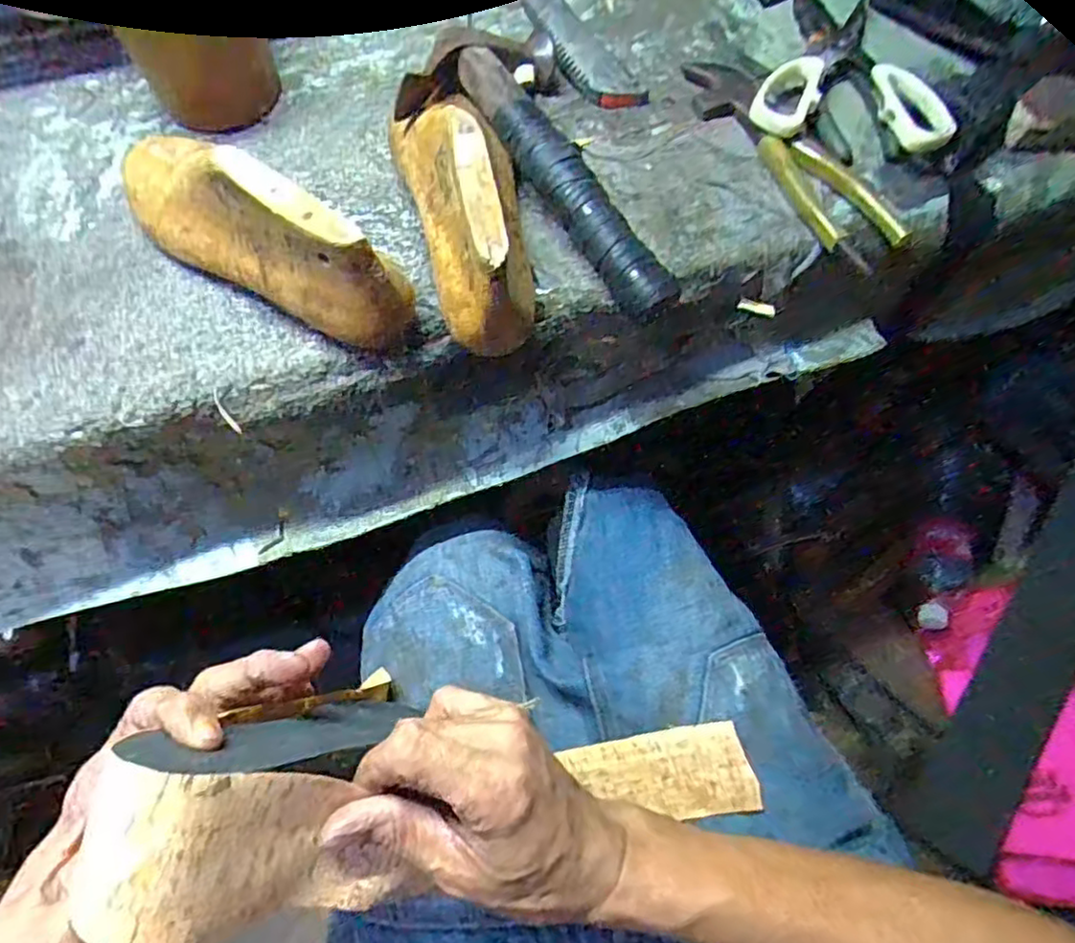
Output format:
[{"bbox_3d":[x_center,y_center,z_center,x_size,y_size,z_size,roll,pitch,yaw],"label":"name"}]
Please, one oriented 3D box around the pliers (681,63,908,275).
[{"bbox_3d":[0.171,-0.226,0.458,0.056,0.016,0.209,-28,71,-11],"label":"pliers"}]

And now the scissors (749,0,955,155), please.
[{"bbox_3d":[0.226,-0.285,0.475,0.129,0.026,0.151,14,69,5],"label":"scissors"}]

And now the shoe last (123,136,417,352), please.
[{"bbox_3d":[-0.175,-0.145,0.384,0.219,0.087,0.055,35,72,12],"label":"shoe last"}]

